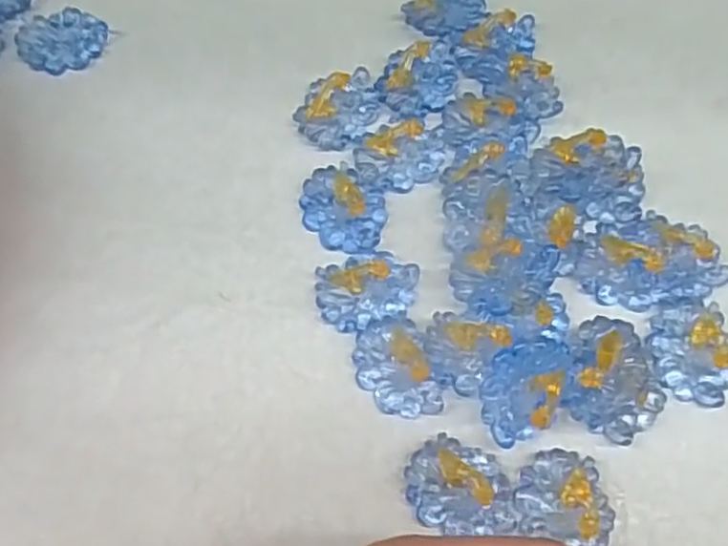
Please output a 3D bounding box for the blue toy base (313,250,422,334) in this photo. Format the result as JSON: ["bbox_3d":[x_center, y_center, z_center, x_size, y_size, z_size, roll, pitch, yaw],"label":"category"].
[{"bbox_3d":[0.002,0.006,0.253,0.037,0.006,0.026,-11,70,-3],"label":"blue toy base"}]

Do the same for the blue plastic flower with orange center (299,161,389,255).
[{"bbox_3d":[-0.008,-0.025,0.264,0.036,0.007,0.030,35,75,13],"label":"blue plastic flower with orange center"}]

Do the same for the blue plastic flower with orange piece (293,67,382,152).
[{"bbox_3d":[-0.010,-0.067,0.274,0.035,0.012,0.027,-27,72,-8],"label":"blue plastic flower with orange piece"}]

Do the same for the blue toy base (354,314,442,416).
[{"bbox_3d":[0.011,0.033,0.239,0.025,0.014,0.035,-17,71,-5],"label":"blue toy base"}]

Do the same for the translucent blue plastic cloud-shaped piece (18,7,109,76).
[{"bbox_3d":[-0.129,-0.100,0.293,0.036,0.006,0.027,-21,71,-6],"label":"translucent blue plastic cloud-shaped piece"}]

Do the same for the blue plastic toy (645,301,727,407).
[{"bbox_3d":[0.118,0.028,0.241,0.031,0.007,0.036,-13,70,-3],"label":"blue plastic toy"}]

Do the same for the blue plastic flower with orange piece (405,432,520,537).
[{"bbox_3d":[0.033,0.072,0.228,0.038,0.007,0.028,17,71,7],"label":"blue plastic flower with orange piece"}]

